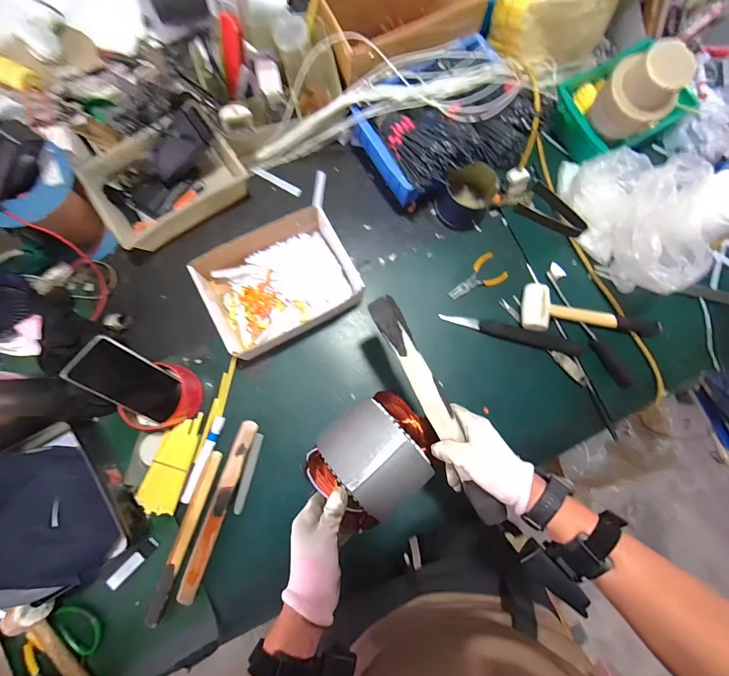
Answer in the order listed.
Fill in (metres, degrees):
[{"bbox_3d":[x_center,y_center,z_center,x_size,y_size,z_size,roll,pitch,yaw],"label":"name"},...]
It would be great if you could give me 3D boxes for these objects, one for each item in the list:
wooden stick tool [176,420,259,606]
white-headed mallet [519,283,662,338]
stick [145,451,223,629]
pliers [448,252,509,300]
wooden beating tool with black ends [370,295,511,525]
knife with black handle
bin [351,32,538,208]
[{"bbox_3d":[-0.235,0.273,0.552,0.028,0.030,0.277,18,81,-2],"label":"wooden stick tool"},{"bbox_3d":[0.427,-0.052,0.642,0.267,0.044,0.090,1,82,-4],"label":"white-headed mallet"},{"bbox_3d":[-0.284,0.309,0.534,0.022,0.016,0.253,18,81,-2],"label":"stick"},{"bbox_3d":[0.216,-0.109,0.652,0.115,0.007,0.062,-39,87,-9],"label":"pliers"},{"bbox_3d":[0.091,0.086,0.444,0.036,0.020,0.311,-26,82,-8],"label":"wooden beating tool with black ends"},{"bbox_3d":[0.277,-0.010,0.637,0.260,0.019,0.031,14,81,-3],"label":"knife with black handle"},{"bbox_3d":[0.148,-0.387,0.626,0.287,0.134,0.253,-28,85,-8],"label":"bin"}]

